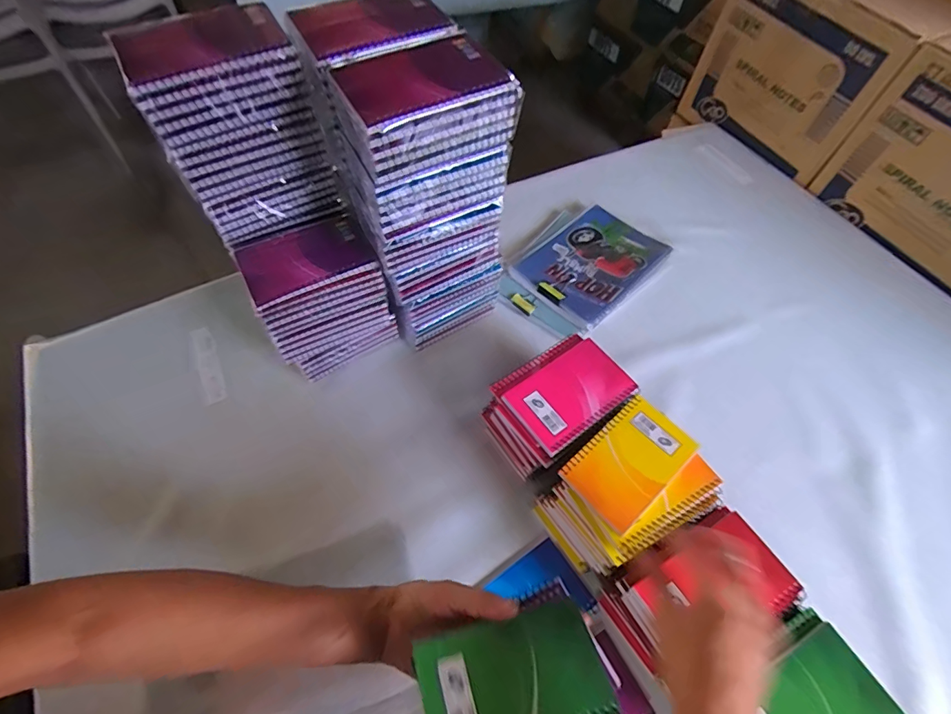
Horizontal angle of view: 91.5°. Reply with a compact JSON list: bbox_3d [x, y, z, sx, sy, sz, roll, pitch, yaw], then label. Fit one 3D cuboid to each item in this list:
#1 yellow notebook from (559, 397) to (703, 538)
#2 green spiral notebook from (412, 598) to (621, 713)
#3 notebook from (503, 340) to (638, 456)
[{"bbox_3d":[0.156,0.102,0.463,0.130,0.007,0.079,-37,66,-21],"label":"yellow notebook"},{"bbox_3d":[0.029,0.226,0.320,0.127,0.006,0.079,-8,55,-19],"label":"green spiral notebook"},{"bbox_3d":[0.104,0.039,0.503,0.129,0.007,0.082,-32,64,-19],"label":"notebook"}]

